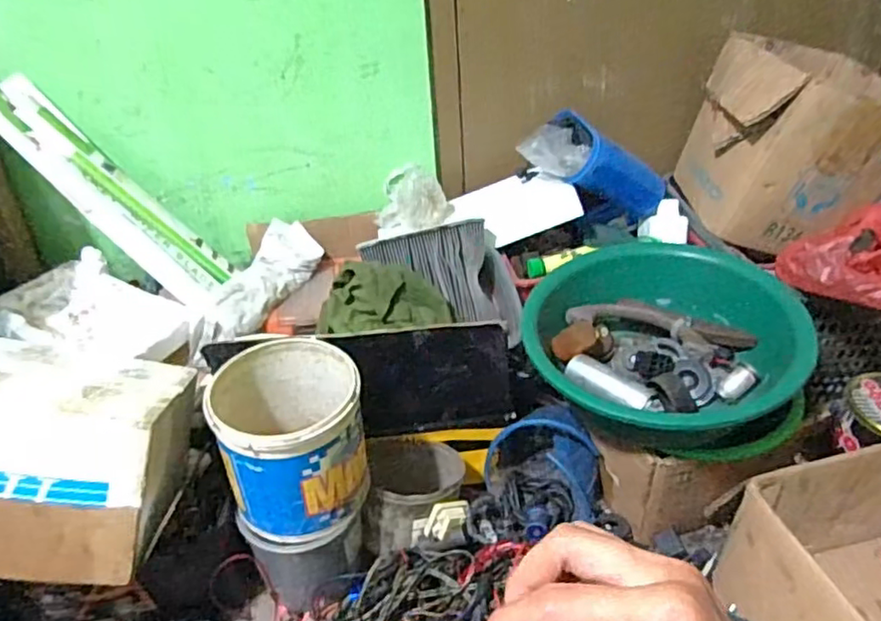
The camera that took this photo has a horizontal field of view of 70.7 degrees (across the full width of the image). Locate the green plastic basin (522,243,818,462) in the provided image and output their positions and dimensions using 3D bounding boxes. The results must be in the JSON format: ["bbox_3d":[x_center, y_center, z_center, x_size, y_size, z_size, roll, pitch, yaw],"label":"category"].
[{"bbox_3d":[0.311,0.069,0.878,0.351,0.173,0.330,-4,36,3],"label":"green plastic basin"}]

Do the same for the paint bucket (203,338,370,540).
[{"bbox_3d":[-0.184,0.159,0.808,0.169,0.191,0.185,-4,36,3],"label":"paint bucket"}]

